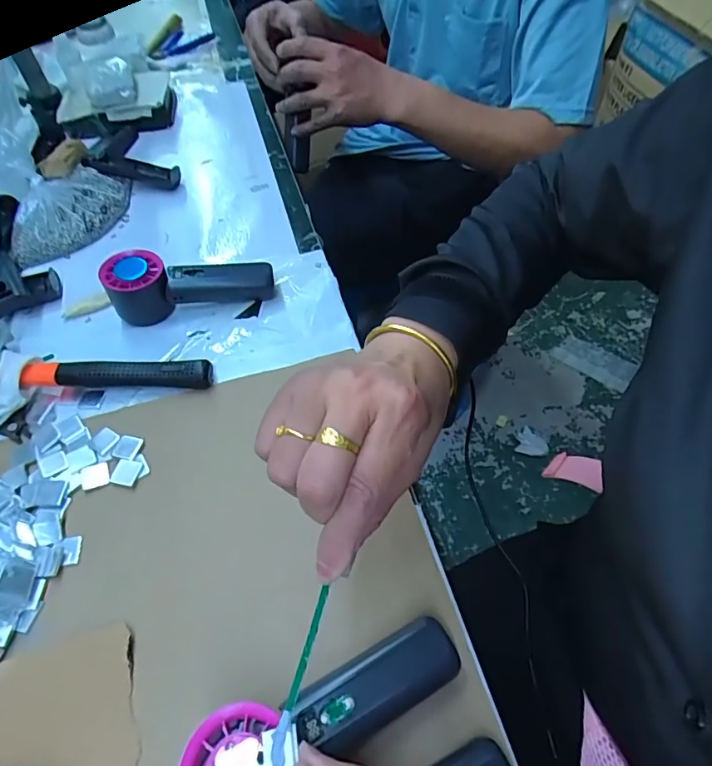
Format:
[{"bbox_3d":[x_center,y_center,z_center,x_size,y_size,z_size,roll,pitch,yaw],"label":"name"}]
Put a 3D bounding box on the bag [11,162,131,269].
[{"bbox_3d":[-0.335,-0.203,0.582,0.111,0.021,0.160,-5,54,-3],"label":"bag"}]

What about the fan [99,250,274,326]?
[{"bbox_3d":[-0.162,-0.101,0.486,0.152,0.053,0.043,-12,55,-8],"label":"fan"}]

